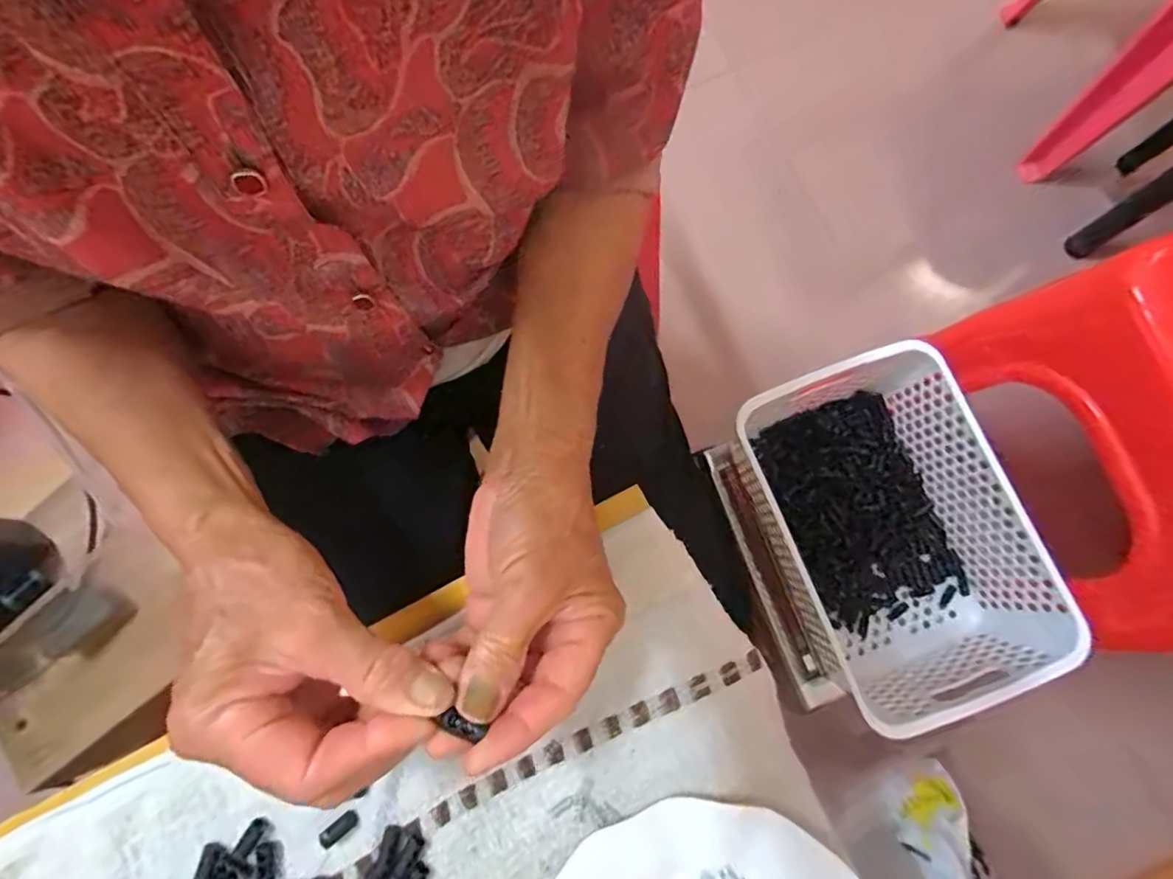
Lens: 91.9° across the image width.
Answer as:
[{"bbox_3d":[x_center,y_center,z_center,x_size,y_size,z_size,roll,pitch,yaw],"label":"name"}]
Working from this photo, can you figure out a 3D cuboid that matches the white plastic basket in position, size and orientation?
[{"bbox_3d":[0.283,0.089,0.555,0.205,0.121,0.310,-22,78,-2],"label":"white plastic basket"}]

